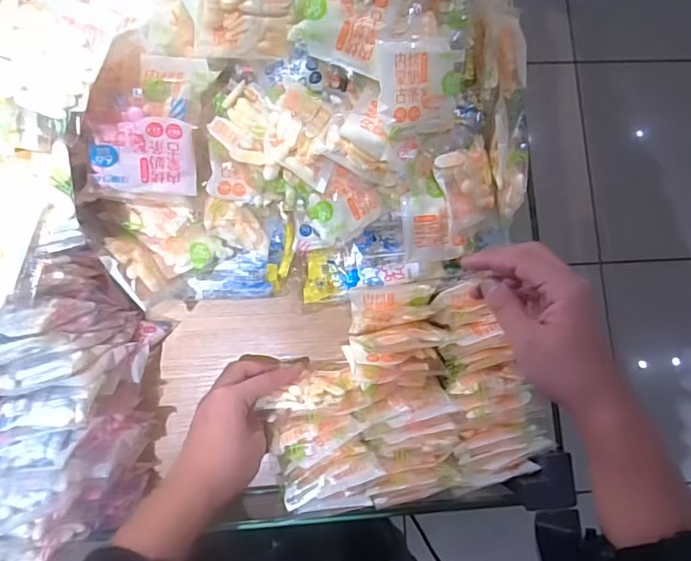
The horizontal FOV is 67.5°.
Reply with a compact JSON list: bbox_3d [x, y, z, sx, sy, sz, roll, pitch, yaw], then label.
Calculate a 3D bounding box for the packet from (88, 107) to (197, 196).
[{"bbox_3d":[-0.165,-0.100,0.423,0.080,0.076,0.007,-4,47,-17],"label":"packet"}]

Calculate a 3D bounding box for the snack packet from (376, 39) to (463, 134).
[{"bbox_3d":[0.067,-0.170,0.456,0.080,0.011,0.075,-10,115,-20],"label":"snack packet"}]

